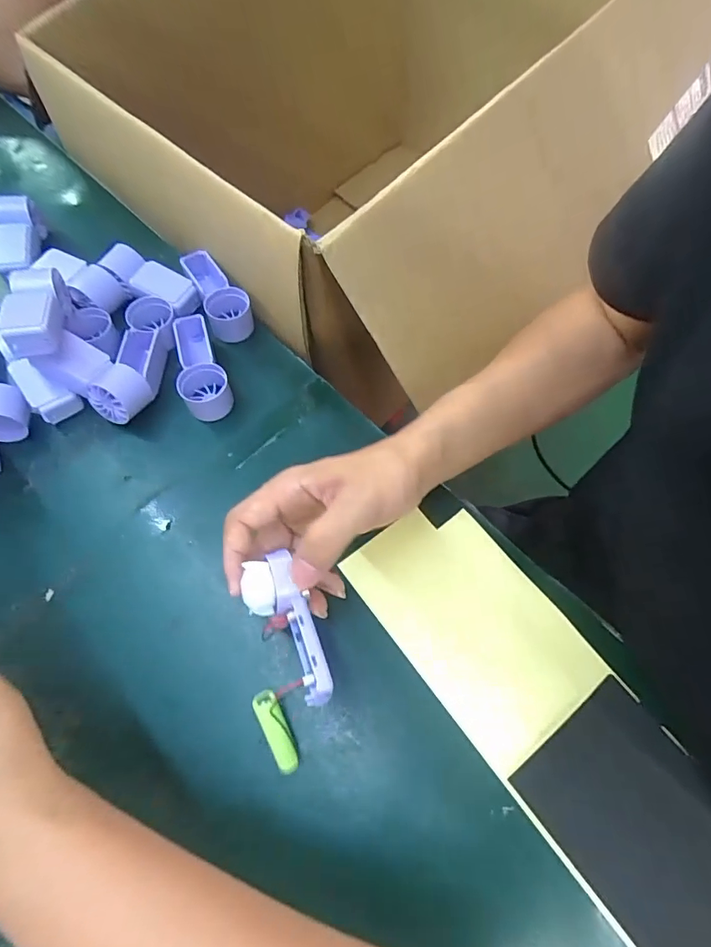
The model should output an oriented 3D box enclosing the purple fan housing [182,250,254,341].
[{"bbox_3d":[-0.128,-0.167,0.439,0.039,0.032,0.092,-24,68,-12],"label":"purple fan housing"}]

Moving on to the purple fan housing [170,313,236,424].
[{"bbox_3d":[-0.136,-0.091,0.402,0.039,0.032,0.091,-21,68,-11],"label":"purple fan housing"}]

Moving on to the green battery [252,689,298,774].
[{"bbox_3d":[-0.047,0.156,0.283,0.014,0.014,0.052,-20,98,-11],"label":"green battery"}]

